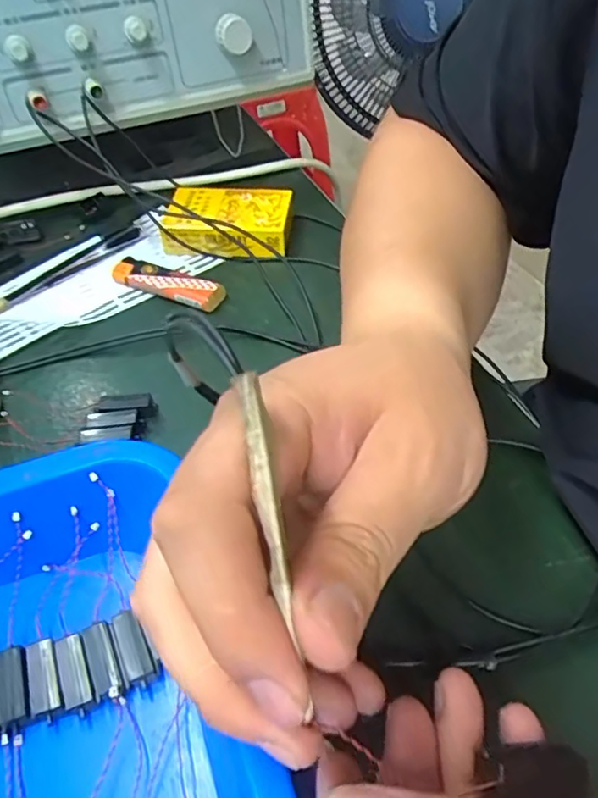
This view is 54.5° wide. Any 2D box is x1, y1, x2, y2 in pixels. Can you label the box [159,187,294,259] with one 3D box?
[{"bbox_3d":[-0.051,-0.129,0.423,0.090,0.025,0.057,4,48,6],"label":"box"}]

